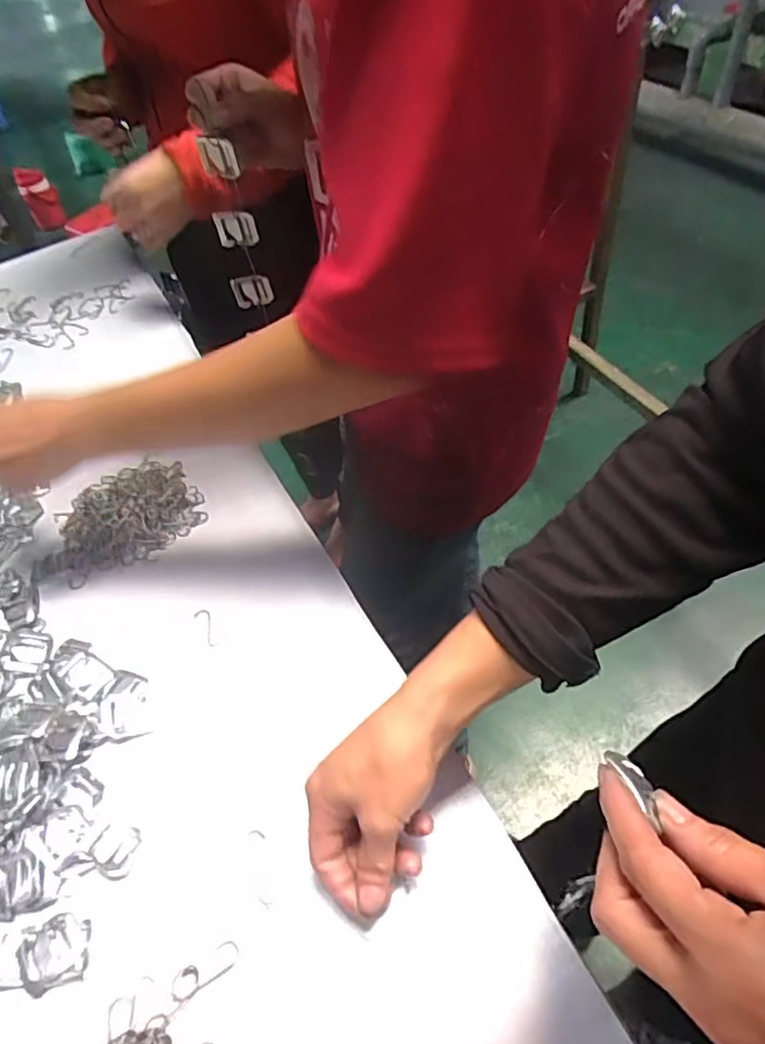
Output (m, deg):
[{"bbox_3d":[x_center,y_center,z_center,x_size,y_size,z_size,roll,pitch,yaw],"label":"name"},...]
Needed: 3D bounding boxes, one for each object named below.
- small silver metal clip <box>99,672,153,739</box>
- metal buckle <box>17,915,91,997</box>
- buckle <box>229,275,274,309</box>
[{"bbox_3d":[-0.187,0.132,0.467,0.034,0.010,0.052,-17,52,-8],"label":"small silver metal clip"},{"bbox_3d":[-0.189,0.247,0.371,0.039,0.006,0.036,-18,52,-8],"label":"metal buckle"},{"bbox_3d":[-0.123,-0.217,0.609,0.038,0.033,0.007,-2,53,8],"label":"buckle"}]

